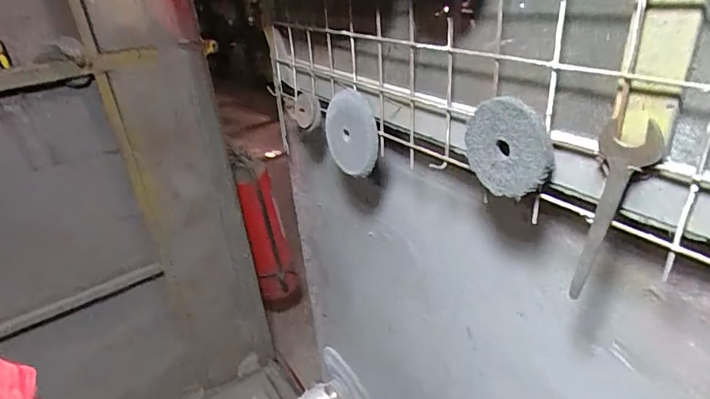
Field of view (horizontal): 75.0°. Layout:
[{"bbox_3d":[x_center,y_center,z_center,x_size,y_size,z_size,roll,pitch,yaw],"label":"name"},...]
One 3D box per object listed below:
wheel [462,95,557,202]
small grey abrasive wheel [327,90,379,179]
[{"bbox_3d":[0.134,-0.046,0.411,0.012,0.084,0.091,-23,33,-29],"label":"wheel"},{"bbox_3d":[-0.005,-0.087,0.617,0.015,0.097,0.120,-12,59,-32],"label":"small grey abrasive wheel"}]

